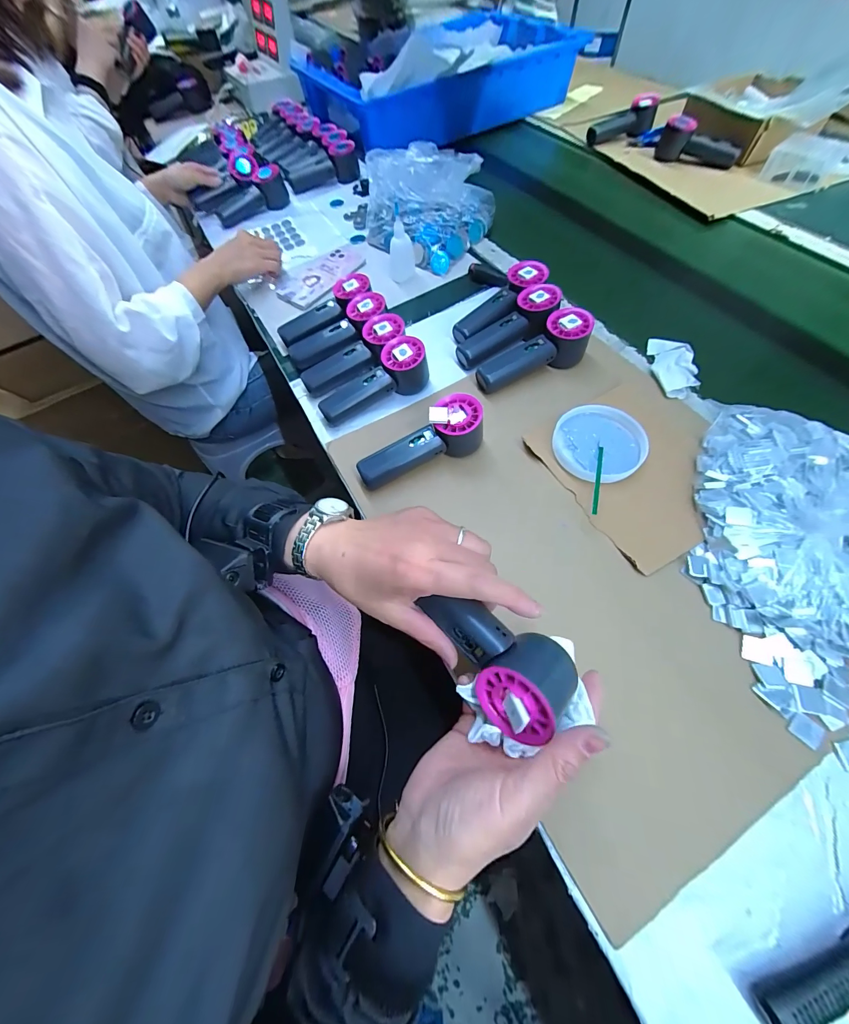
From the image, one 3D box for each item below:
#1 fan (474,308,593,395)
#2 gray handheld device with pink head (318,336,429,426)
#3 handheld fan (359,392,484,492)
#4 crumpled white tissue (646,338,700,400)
[{"bbox_3d":[0.144,-0.208,0.478,0.159,0.051,0.054,-27,63,4],"label":"fan"},{"bbox_3d":[-0.064,-0.173,0.466,0.154,0.053,0.050,-26,64,-10],"label":"gray handheld device with pink head"},{"bbox_3d":[-0.003,-0.078,0.416,0.157,0.056,0.053,-30,64,0],"label":"handheld fan"},{"bbox_3d":[0.330,-0.194,0.472,0.053,0.025,0.109,12,64,9],"label":"crumpled white tissue"}]

